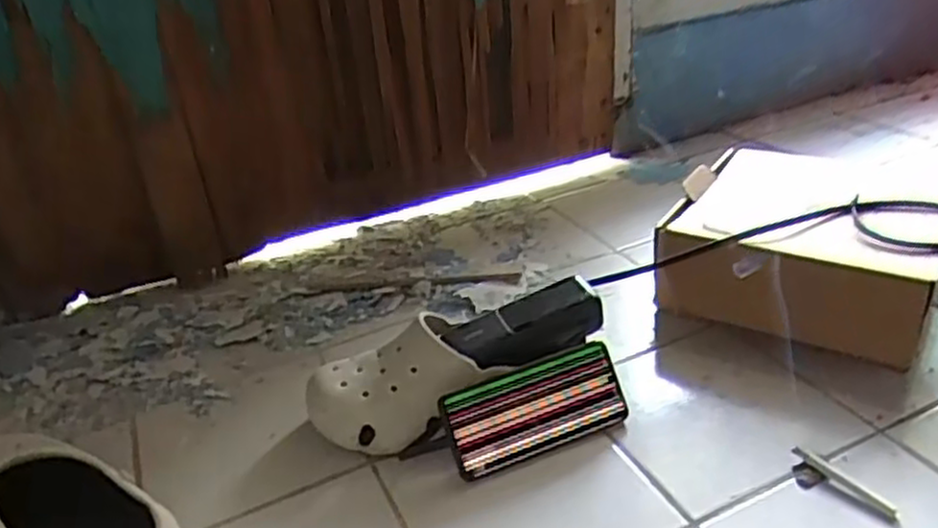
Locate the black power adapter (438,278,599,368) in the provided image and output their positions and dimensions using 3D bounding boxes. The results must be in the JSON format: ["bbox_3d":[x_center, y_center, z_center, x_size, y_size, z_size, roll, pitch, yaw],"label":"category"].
[{"bbox_3d":[0.056,0.062,0.734,0.158,0.039,0.069,-14,30,-16],"label":"black power adapter"}]

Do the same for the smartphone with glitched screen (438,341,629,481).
[{"bbox_3d":[0.060,0.130,0.690,0.167,0.078,0.011,-16,-4,-16],"label":"smartphone with glitched screen"}]

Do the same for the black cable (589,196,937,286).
[{"bbox_3d":[0.320,-0.028,0.787,0.381,0.034,0.113,-1,29,8],"label":"black cable"}]

